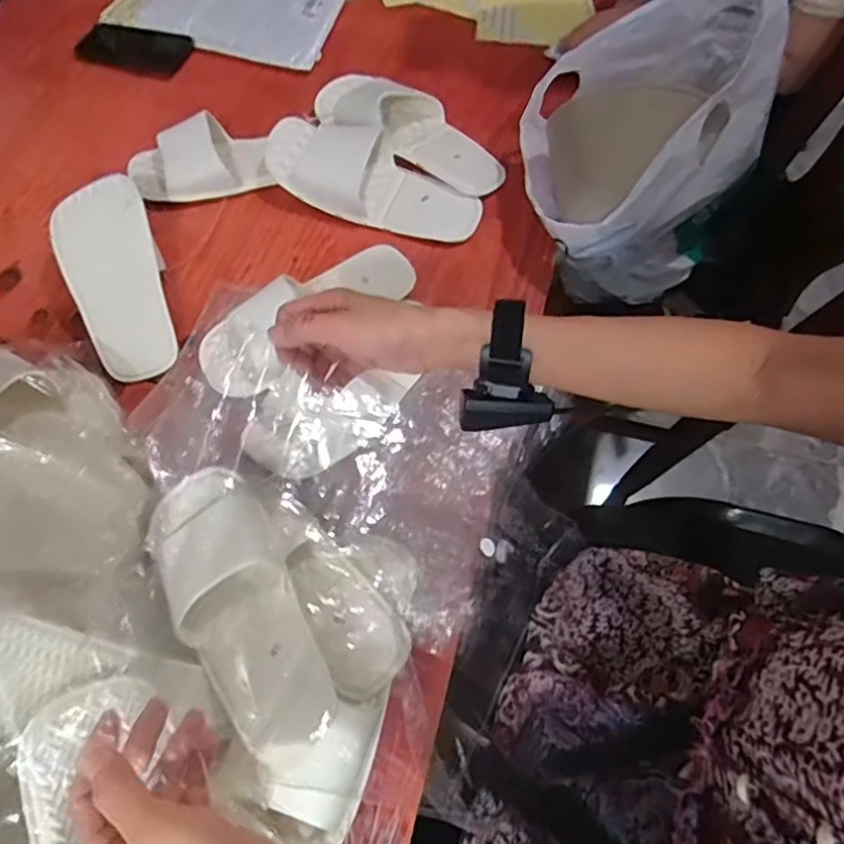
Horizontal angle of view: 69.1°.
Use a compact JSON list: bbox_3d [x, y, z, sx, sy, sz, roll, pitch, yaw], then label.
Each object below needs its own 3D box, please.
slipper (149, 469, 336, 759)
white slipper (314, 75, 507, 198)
[{"bbox_3d":[-0.143,0.136,0.468,0.088,0.058,0.223,-27,68,-12],"label":"slipper"},{"bbox_3d":[-0.016,-0.374,0.768,0.274,0.052,0.118,39,71,16],"label":"white slipper"}]

